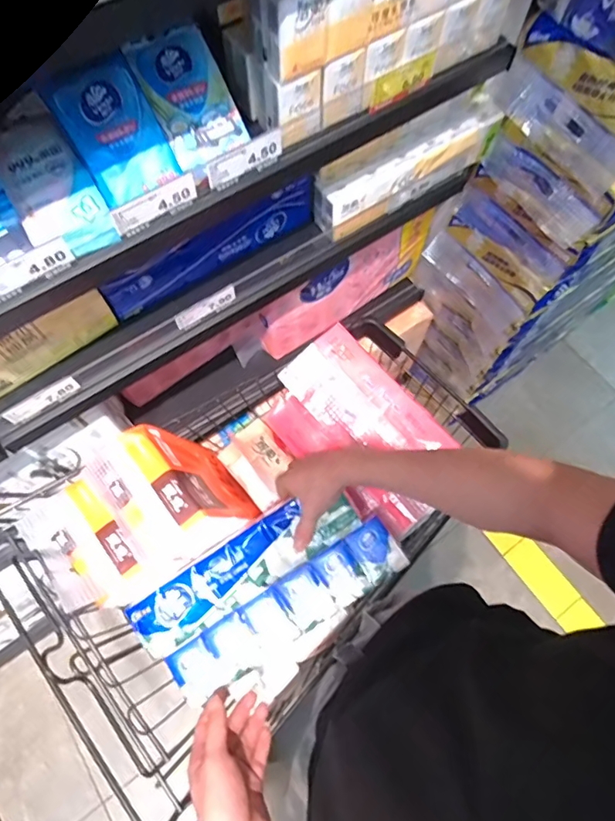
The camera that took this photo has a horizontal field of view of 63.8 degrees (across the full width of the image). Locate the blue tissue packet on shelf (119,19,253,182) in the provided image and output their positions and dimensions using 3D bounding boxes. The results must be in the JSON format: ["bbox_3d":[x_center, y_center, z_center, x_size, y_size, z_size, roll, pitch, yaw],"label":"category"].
[{"bbox_3d":[-0.119,-0.316,0.505,0.081,0.020,0.135,-31,104,-13],"label":"blue tissue packet on shelf"}]

